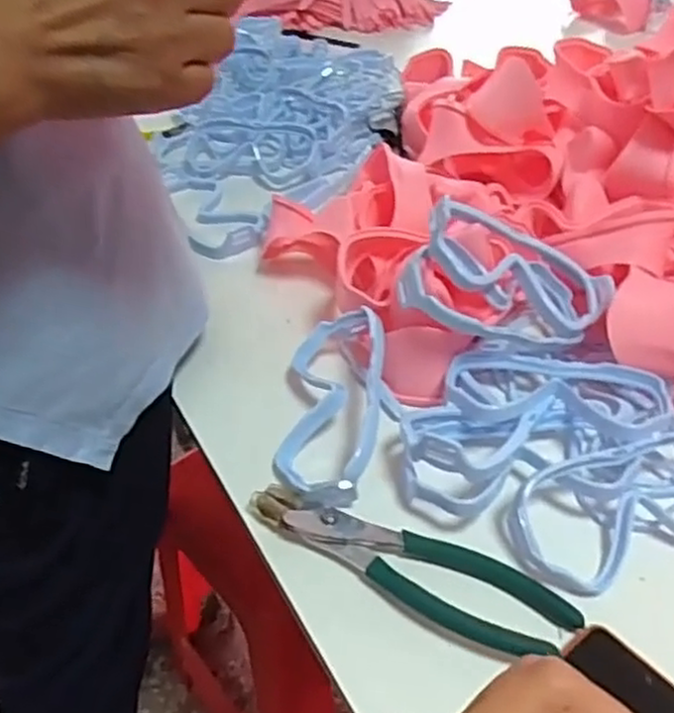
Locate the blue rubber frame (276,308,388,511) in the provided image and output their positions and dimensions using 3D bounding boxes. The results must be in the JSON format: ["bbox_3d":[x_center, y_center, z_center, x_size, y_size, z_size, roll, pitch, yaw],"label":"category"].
[{"bbox_3d":[-0.003,0.026,0.511,0.068,0.054,0.149,3,43,6],"label":"blue rubber frame"}]

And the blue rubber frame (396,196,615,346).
[{"bbox_3d":[0.122,-0.054,0.538,0.167,0.077,0.090,9,37,-27],"label":"blue rubber frame"}]

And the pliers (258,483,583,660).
[{"bbox_3d":[0.041,0.123,0.443,0.197,0.019,0.052,20,47,22],"label":"pliers"}]

